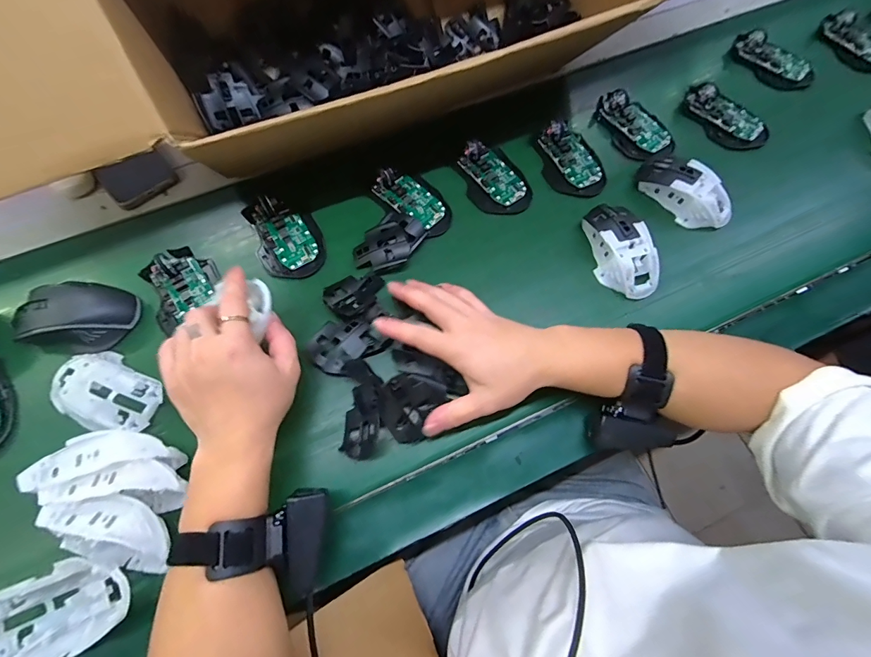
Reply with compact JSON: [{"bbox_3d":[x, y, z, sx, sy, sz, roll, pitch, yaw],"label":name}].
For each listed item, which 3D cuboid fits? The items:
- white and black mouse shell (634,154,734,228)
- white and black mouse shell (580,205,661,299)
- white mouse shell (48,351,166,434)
[{"bbox_3d":[0.301,-0.167,0.472,0.060,0.035,0.116,-42,76,-14],"label":"white and black mouse shell"},{"bbox_3d":[0.211,-0.091,0.445,0.064,0.037,0.117,-13,71,-5],"label":"white and black mouse shell"},{"bbox_3d":[-0.320,0.061,0.383,0.107,0.034,0.065,25,72,8],"label":"white mouse shell"}]

